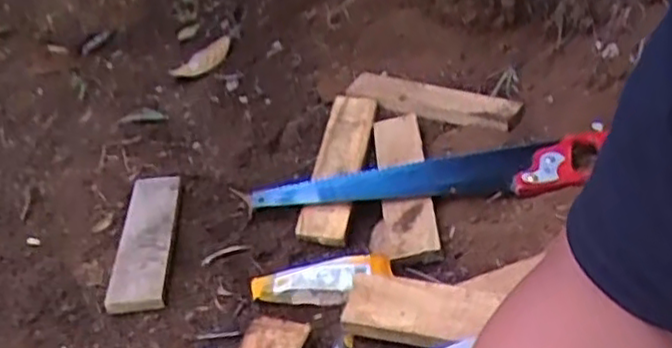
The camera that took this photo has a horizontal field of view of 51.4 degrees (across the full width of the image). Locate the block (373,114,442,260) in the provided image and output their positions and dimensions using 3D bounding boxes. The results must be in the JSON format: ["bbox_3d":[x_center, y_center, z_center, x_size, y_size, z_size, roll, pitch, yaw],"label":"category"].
[{"bbox_3d":[0.087,0.007,0.883,0.061,0.018,0.225,-4,49,-1],"label":"block"}]

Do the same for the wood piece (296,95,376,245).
[{"bbox_3d":[0.005,-0.012,0.933,0.061,0.026,0.236,5,54,14],"label":"wood piece"}]

